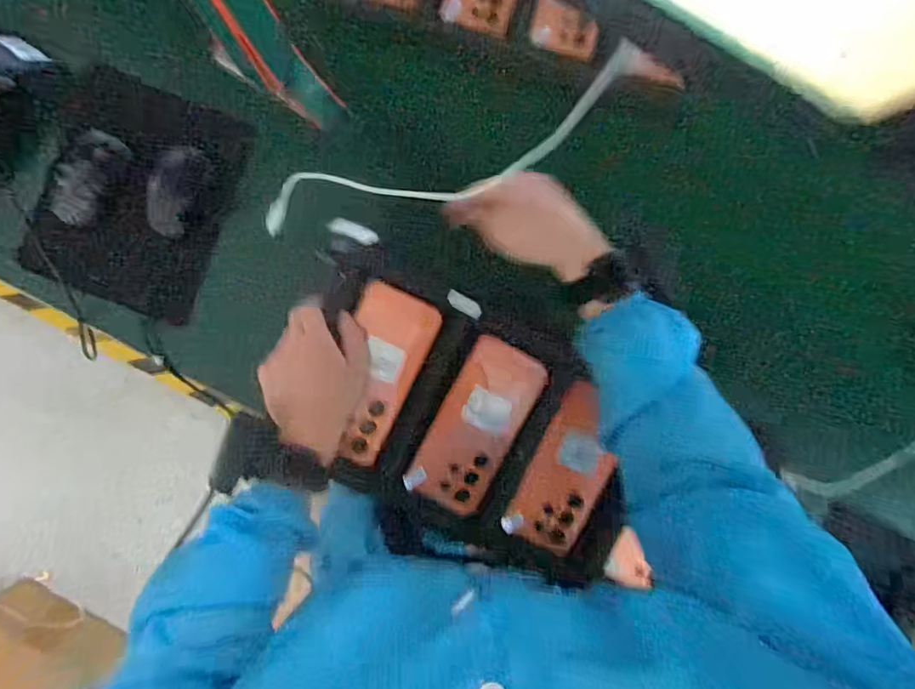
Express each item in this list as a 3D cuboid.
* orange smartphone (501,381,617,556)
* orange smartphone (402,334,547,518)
[{"bbox_3d":[0.114,0.129,0.563,0.075,0.015,0.163,26,91,-5],"label":"orange smartphone"},{"bbox_3d":[0.021,0.083,0.551,0.081,0.011,0.170,27,91,-5],"label":"orange smartphone"}]

